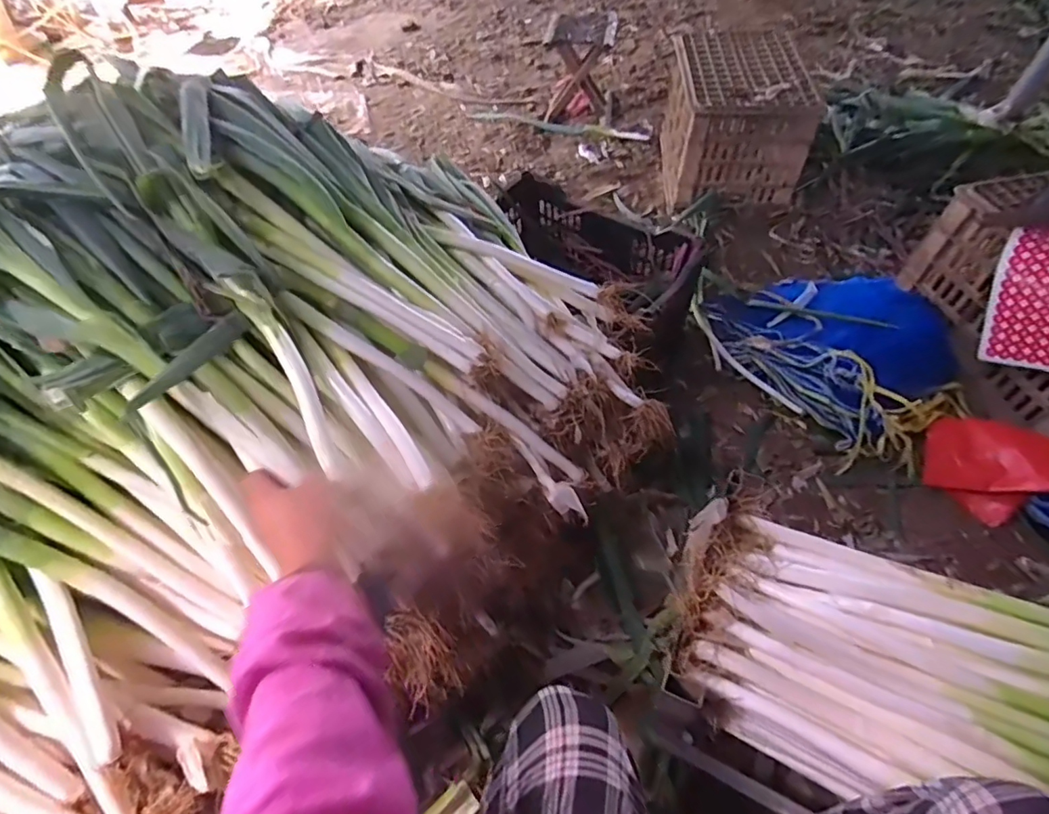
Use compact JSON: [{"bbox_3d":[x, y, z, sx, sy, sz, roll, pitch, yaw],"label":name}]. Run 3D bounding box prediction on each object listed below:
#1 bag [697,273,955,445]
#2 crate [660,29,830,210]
[{"bbox_3d":[0.698,-0.180,1.211,0.418,0.111,0.489,-28,58,-19],"label":"bag"},{"bbox_3d":[0.611,-0.846,1.597,0.356,0.309,0.470,3,53,3],"label":"crate"}]

